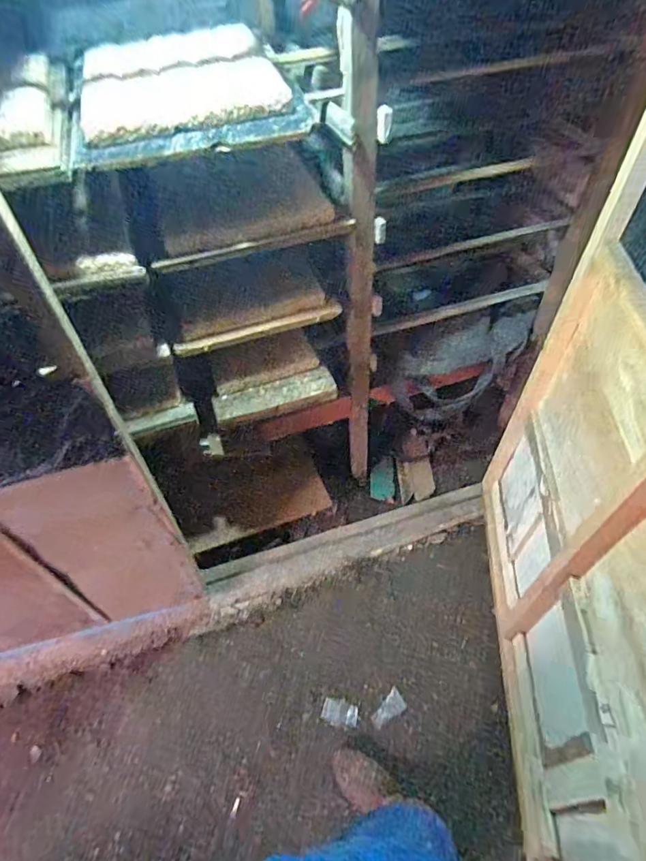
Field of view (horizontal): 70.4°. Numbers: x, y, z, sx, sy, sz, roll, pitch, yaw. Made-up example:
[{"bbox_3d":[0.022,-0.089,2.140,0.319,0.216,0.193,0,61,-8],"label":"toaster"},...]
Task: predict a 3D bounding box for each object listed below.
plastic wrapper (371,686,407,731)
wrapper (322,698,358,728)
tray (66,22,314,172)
[{"bbox_3d":[0.185,0.777,1.270,0.053,0.018,0.111,37,60,25],"label":"plastic wrapper"},{"bbox_3d":[0.048,0.778,1.261,0.096,0.010,0.059,11,53,8],"label":"wrapper"},{"bbox_3d":[-0.249,-0.592,0.796,0.375,0.069,0.396,-14,53,-11],"label":"tray"}]

